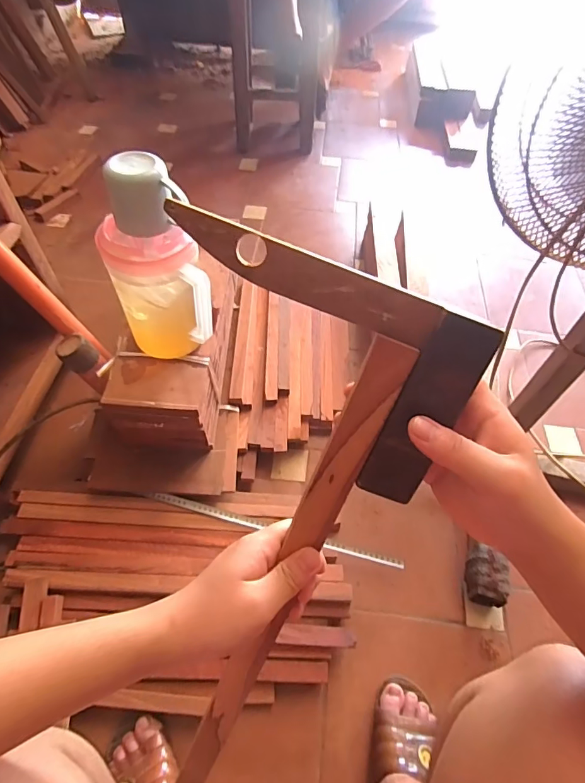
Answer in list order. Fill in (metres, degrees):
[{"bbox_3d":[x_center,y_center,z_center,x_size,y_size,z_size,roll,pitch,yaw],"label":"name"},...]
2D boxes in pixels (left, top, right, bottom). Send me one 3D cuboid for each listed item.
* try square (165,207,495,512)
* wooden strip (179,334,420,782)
[{"bbox_3d":[0.010,-0.016,0.274,0.197,0.127,0.009,22,24,0],"label":"try square"},{"bbox_3d":[-0.023,0.193,0.355,0.028,0.511,0.009,27,23,15],"label":"wooden strip"}]

